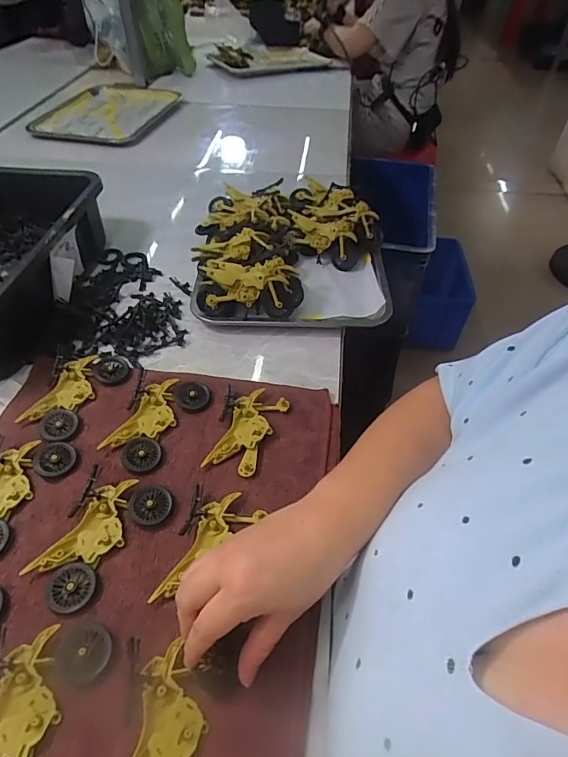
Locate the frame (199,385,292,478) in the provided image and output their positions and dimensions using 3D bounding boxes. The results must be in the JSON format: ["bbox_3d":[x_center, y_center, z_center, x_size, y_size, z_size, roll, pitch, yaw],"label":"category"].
[{"bbox_3d":[-0.040,0.051,0.462,0.065,0.012,0.098,13,48,11],"label":"frame"}]

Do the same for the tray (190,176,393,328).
[{"bbox_3d":[0.007,-0.196,0.666,0.271,0.067,0.319,3,47,1],"label":"tray"}]

